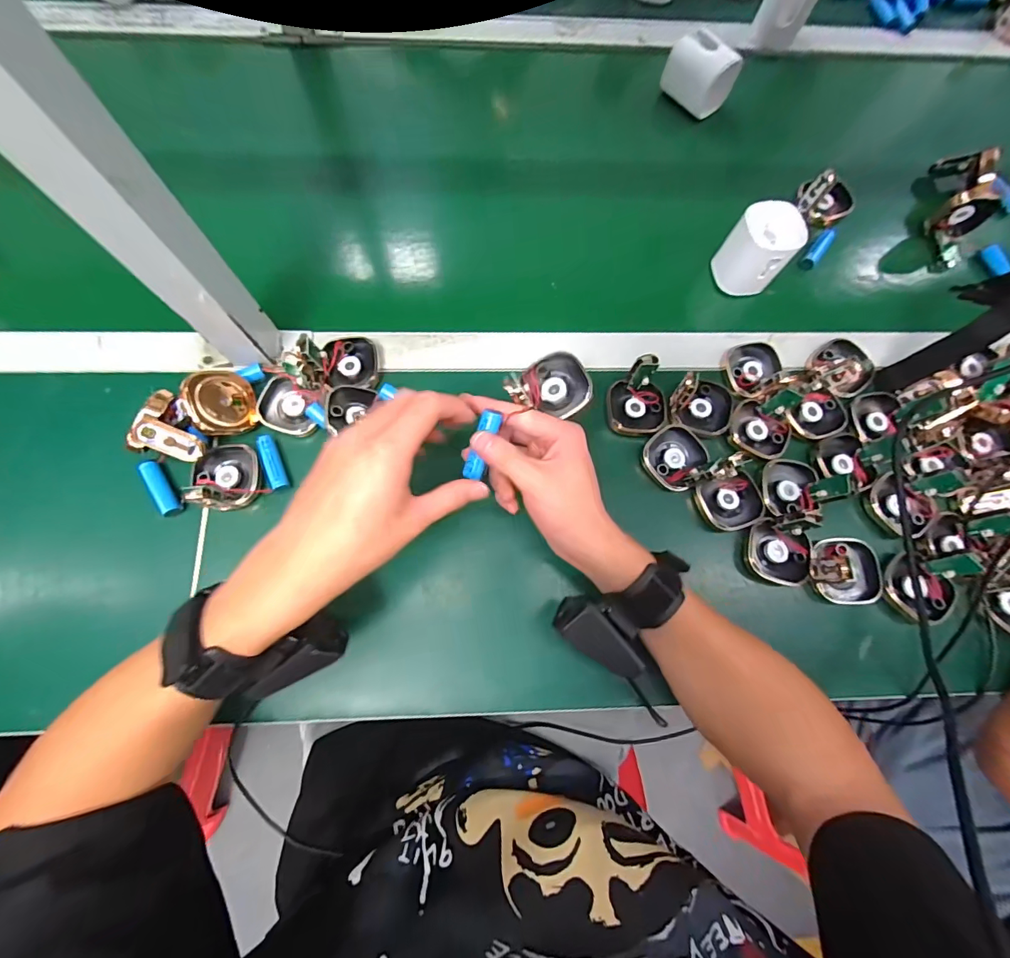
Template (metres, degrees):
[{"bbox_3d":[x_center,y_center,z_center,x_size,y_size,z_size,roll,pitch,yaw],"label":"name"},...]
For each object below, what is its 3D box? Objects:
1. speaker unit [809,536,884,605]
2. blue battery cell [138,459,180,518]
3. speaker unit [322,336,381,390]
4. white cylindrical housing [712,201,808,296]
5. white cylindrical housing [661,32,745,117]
[{"bbox_3d":[0.288,0.075,0.351,0.060,0.040,0.051,-1,74,-4],"label":"speaker unit"},{"bbox_3d":[-0.287,0.006,0.360,0.013,0.017,0.051,-29,78,-11],"label":"blue battery cell"},{"bbox_3d":[-0.141,-0.107,0.397,0.047,0.015,0.048,-1,74,-4],"label":"speaker unit"},{"bbox_3d":[0.244,-0.223,0.418,0.057,0.062,0.057,1,74,-3],"label":"white cylindrical housing"},{"bbox_3d":[0.223,-0.461,0.486,0.048,0.049,0.070,-37,80,-12],"label":"white cylindrical housing"}]

